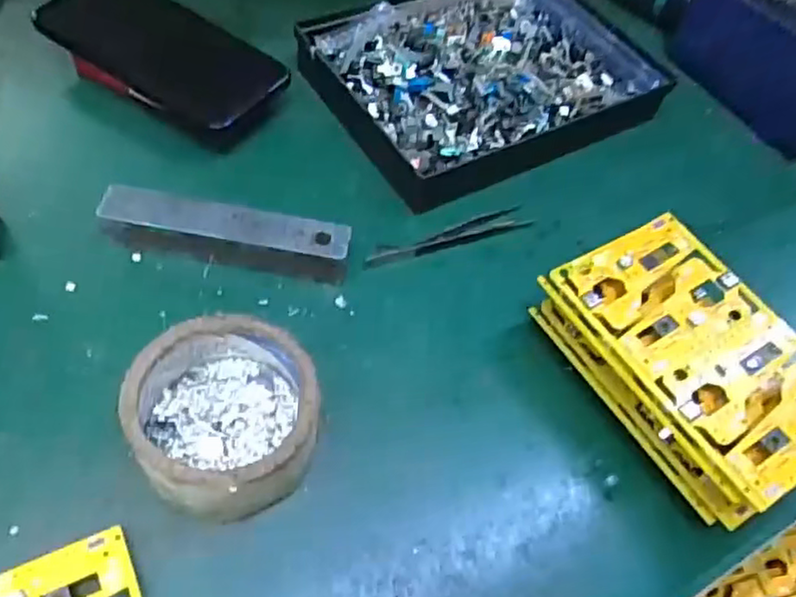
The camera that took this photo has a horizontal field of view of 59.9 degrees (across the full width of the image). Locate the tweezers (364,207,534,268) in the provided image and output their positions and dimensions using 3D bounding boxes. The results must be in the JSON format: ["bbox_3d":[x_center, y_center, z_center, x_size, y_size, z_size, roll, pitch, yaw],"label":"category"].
[{"bbox_3d":[0.032,-0.039,0.430,0.113,0.006,0.018,-19,59,-20],"label":"tweezers"}]

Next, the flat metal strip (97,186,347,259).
[{"bbox_3d":[-0.097,-0.039,0.395,0.137,0.028,0.021,7,51,0],"label":"flat metal strip"}]

